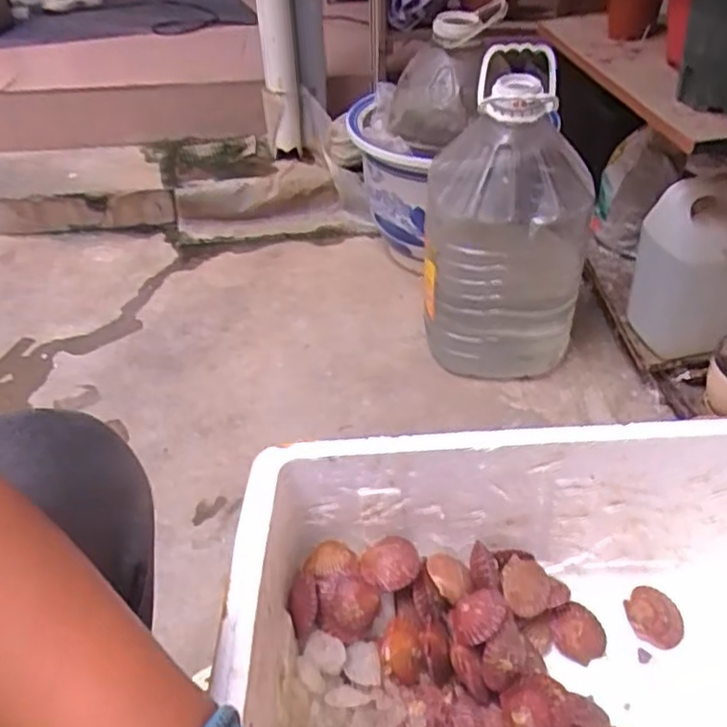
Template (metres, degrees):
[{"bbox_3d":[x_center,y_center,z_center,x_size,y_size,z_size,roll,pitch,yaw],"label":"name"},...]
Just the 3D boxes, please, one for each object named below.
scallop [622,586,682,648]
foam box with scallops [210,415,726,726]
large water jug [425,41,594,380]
[{"bbox_3d":[0.344,0.299,0.801,0.068,0.017,0.069,45,55,12],"label":"scallop"},{"bbox_3d":[0.232,0.283,0.661,0.698,0.288,0.372,3,40,6],"label":"foam box with scallops"},{"bbox_3d":[0.225,-0.209,1.110,0.249,0.476,0.195,4,40,7],"label":"large water jug"}]

